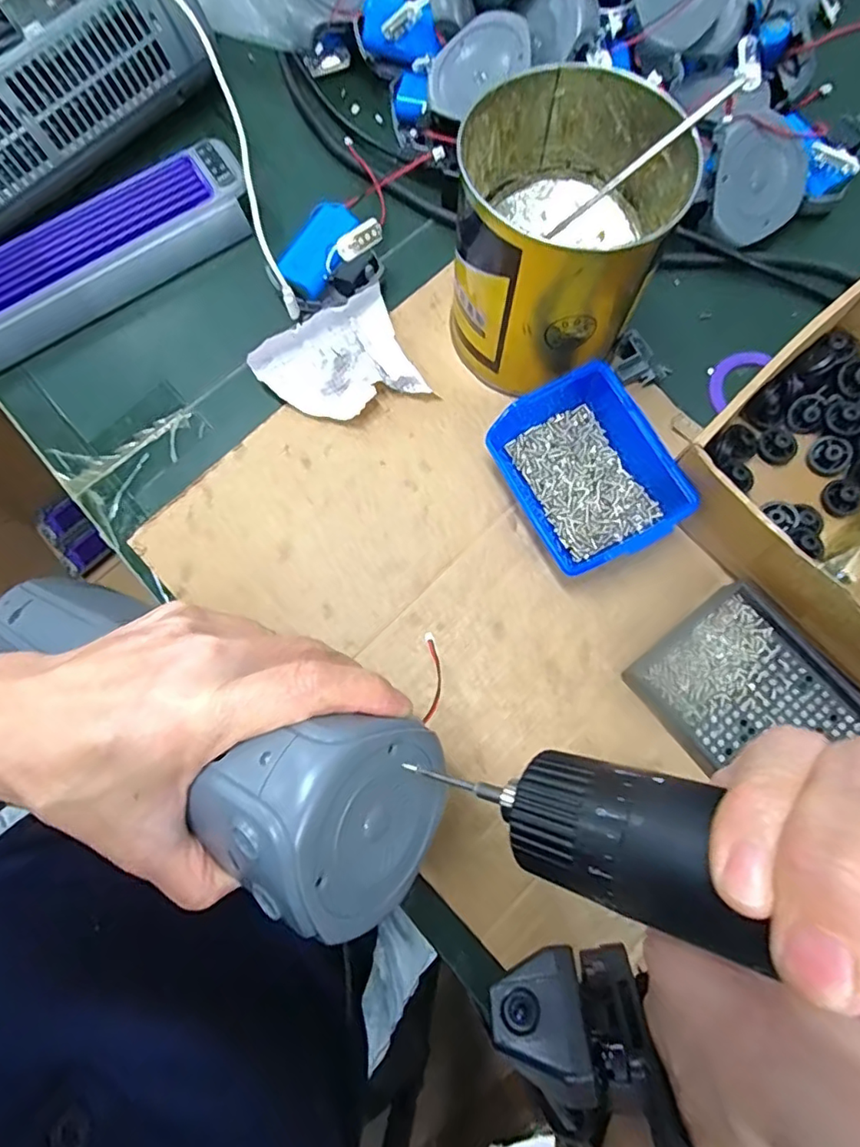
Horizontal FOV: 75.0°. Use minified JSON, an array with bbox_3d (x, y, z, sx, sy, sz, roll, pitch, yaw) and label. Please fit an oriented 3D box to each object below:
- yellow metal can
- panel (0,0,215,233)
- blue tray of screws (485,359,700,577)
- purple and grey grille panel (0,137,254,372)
[{"bbox_3d":[0.073,-0.193,0.339,0.118,0.115,0.129,0,77,1],"label":"yellow metal can"},{"bbox_3d":[-0.285,-0.317,0.395,0.304,0.076,0.029,-44,53,-8],"label":"panel"},{"bbox_3d":[0.096,-0.060,0.346,0.081,0.045,0.110,-27,78,-5],"label":"blue tray of screws"},{"bbox_3d":[-0.265,-0.217,0.405,0.293,0.037,0.071,-33,78,-6],"label":"purple and grey grille panel"}]

